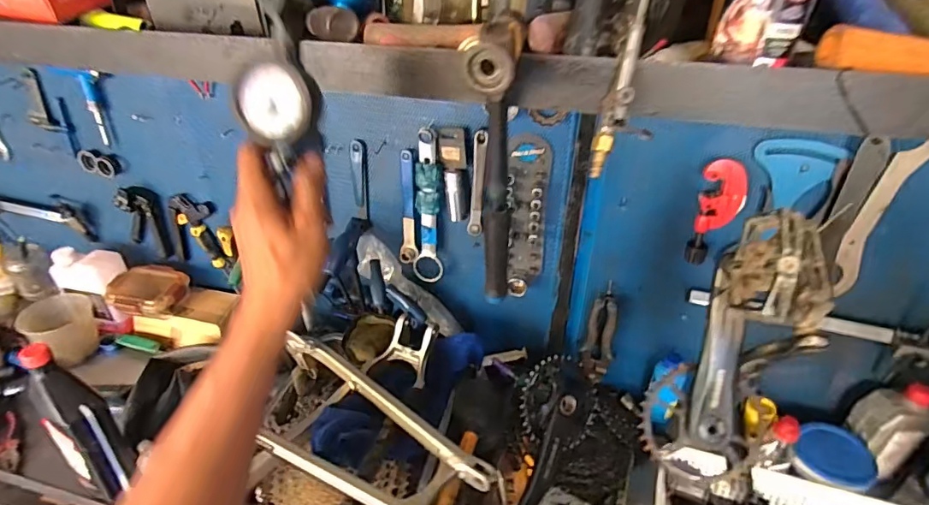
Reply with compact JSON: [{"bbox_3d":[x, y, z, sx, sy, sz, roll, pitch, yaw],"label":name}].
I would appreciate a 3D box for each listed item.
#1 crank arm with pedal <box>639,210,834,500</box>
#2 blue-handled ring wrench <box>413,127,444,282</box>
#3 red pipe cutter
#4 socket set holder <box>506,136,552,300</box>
[{"bbox_3d":[0.280,0.104,0.512,0.119,0.290,0.123,22,37,30],"label":"crank arm with pedal"},{"bbox_3d":[-0.061,-0.064,0.804,0.051,0.245,0.039,-1,34,-3],"label":"blue-handled ring wrench"},{"bbox_3d":[0.345,-0.053,0.682,0.055,0.151,0.020,20,36,27],"label":"red pipe cutter"},{"bbox_3d":[0.092,-0.049,0.768,0.073,0.246,0.043,8,32,11],"label":"socket set holder"}]

